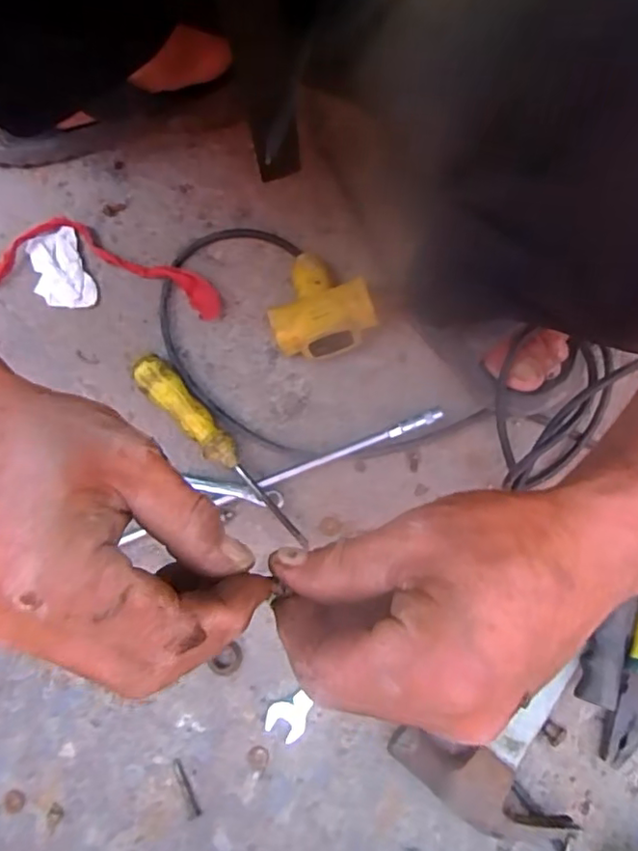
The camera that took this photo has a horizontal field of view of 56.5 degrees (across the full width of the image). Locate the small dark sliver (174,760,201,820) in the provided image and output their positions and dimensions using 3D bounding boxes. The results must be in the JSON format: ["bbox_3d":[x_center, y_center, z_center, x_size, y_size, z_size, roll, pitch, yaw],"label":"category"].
[{"bbox_3d":[-0.095,0.259,0.423,0.009,0.004,0.040,-21,76,-4],"label":"small dark sliver"}]

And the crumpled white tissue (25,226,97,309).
[{"bbox_3d":[-0.227,-0.137,0.521,0.046,0.007,0.078,-21,76,-4],"label":"crumpled white tissue"}]

